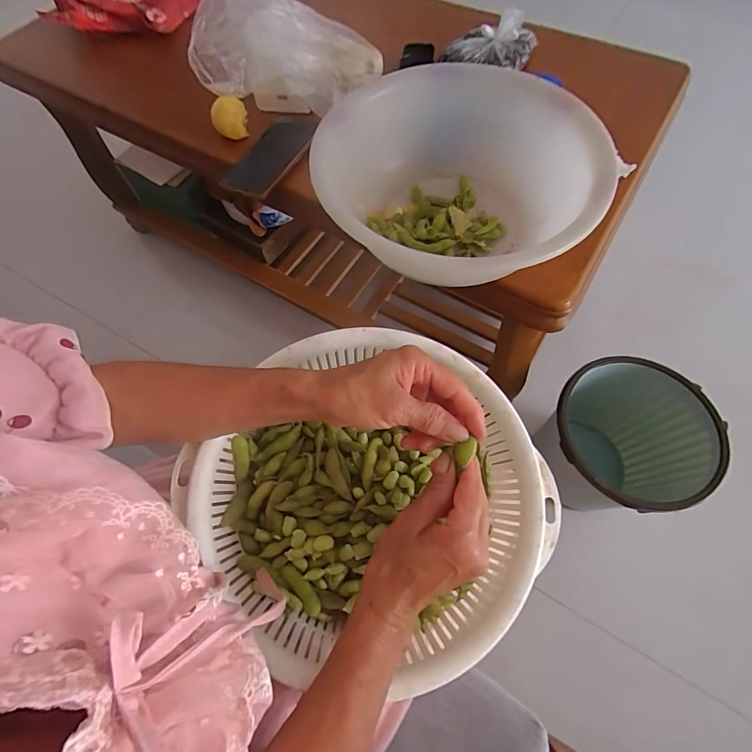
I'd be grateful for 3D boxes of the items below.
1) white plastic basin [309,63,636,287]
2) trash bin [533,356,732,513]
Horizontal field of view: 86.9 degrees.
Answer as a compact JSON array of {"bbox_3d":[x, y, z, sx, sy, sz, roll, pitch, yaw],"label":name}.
[{"bbox_3d":[0.092,-0.223,0.472,0.305,0.107,0.287,-1,66,1],"label":"white plastic basin"},{"bbox_3d":[0.396,0.128,0.698,0.219,0.261,0.226,-11,66,-3],"label":"trash bin"}]

